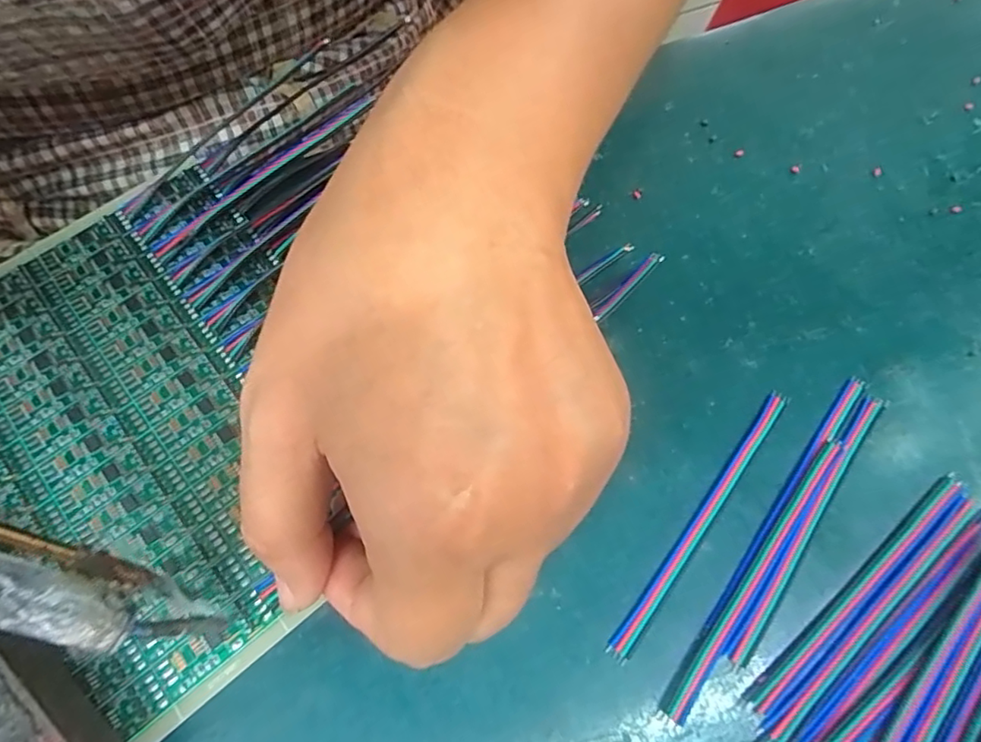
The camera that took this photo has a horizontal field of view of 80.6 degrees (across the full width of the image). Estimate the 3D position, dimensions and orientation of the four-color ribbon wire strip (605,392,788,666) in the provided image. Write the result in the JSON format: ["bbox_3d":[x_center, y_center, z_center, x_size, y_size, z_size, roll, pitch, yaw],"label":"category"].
[{"bbox_3d":[0.065,0.044,0.174,0.007,0.004,0.095,37,72,12],"label":"four-color ribbon wire strip"}]

